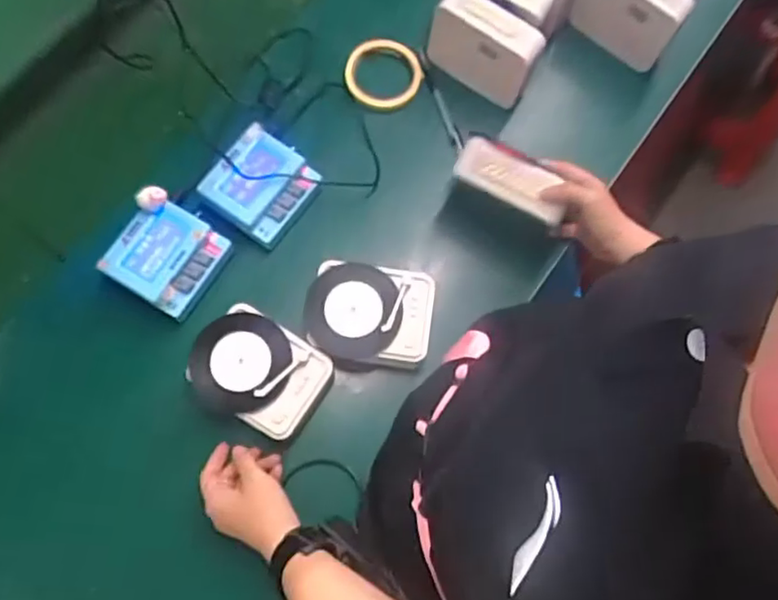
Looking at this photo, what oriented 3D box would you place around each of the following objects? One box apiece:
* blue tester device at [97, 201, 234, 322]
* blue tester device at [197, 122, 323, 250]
[{"bbox_3d":[-0.237,-0.048,0.660,0.106,0.032,0.100,30,75,7],"label":"blue tester device"},{"bbox_3d":[-0.144,-0.129,0.698,0.106,0.034,0.105,38,76,9],"label":"blue tester device"}]

